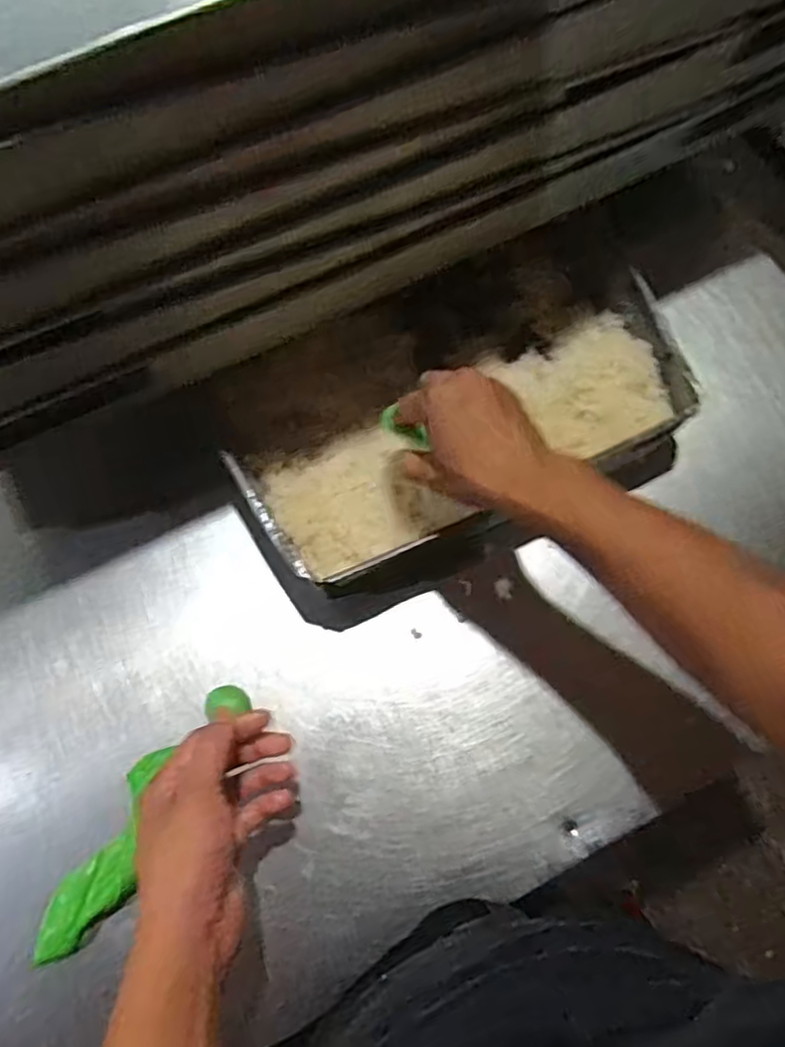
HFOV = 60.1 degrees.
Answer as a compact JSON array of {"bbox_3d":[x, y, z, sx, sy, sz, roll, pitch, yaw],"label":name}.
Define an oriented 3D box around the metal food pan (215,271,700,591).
[{"bbox_3d":[0.058,-0.096,0.579,0.380,0.057,0.186,-23,75,-7],"label":"metal food pan"}]

